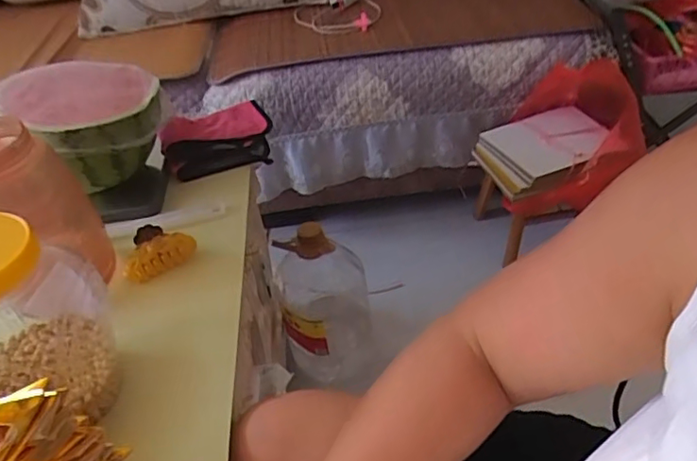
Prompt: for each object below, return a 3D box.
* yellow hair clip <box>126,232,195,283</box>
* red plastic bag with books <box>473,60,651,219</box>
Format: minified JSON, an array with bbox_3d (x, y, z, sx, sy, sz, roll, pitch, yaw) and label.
[{"bbox_3d":[-0.221,0.027,0.653,0.083,0.025,0.034,-25,43,-20],"label":"yellow hair clip"},{"bbox_3d":[0.434,-0.204,1.178,0.300,0.177,0.339,5,41,14],"label":"red plastic bag with books"}]

